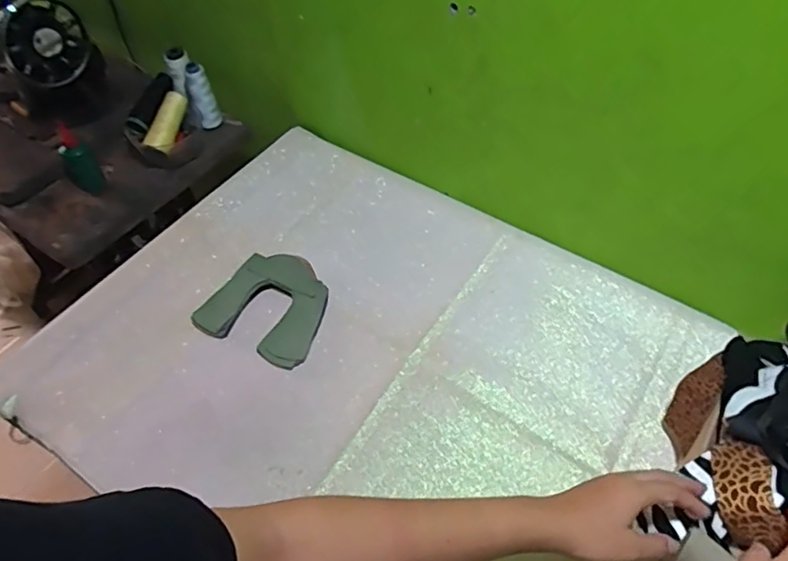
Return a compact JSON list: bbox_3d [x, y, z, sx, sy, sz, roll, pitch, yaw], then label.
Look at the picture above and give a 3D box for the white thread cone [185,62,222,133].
[{"bbox_3d":[-0.331,-0.316,0.969,0.043,0.109,0.043,-17,55,-12],"label":"white thread cone"}]

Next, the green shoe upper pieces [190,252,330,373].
[{"bbox_3d":[-0.168,0.030,0.751,0.157,0.029,0.140,21,56,15],"label":"green shoe upper pieces"}]

